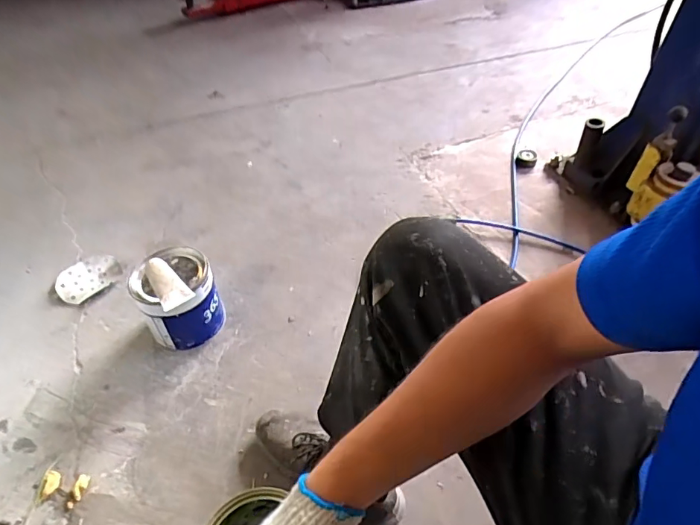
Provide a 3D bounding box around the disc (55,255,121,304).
[{"bbox_3d":[-0.643,0.031,1.148,0.143,0.015,0.135,-5,46,5],"label":"disc"}]

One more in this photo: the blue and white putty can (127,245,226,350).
[{"bbox_3d":[-0.349,0.074,0.960,0.150,0.173,0.176,-25,50,-20],"label":"blue and white putty can"}]

